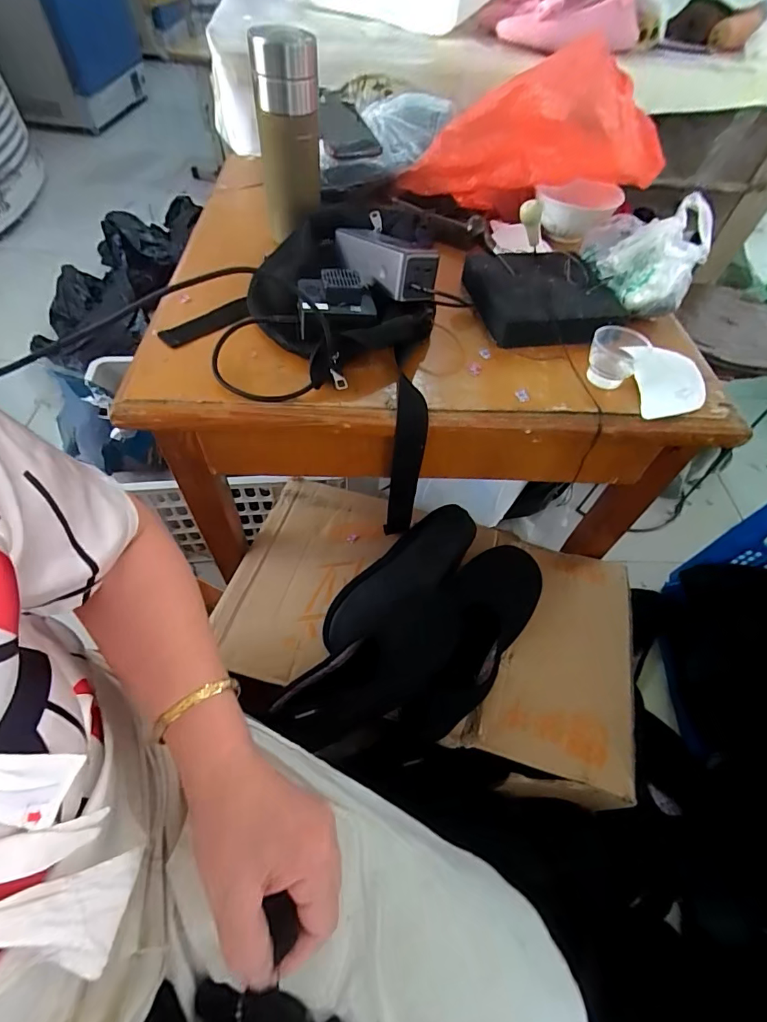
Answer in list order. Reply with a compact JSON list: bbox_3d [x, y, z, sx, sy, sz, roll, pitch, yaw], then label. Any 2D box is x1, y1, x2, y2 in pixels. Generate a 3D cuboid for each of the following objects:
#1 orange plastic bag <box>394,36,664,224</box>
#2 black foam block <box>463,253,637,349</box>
[{"bbox_3d":[0.172,-0.460,0.571,0.304,0.143,0.078,14,52,34],"label":"orange plastic bag"},{"bbox_3d":[0.181,-0.250,0.526,0.152,0.036,0.161,-13,58,-13],"label":"black foam block"}]

